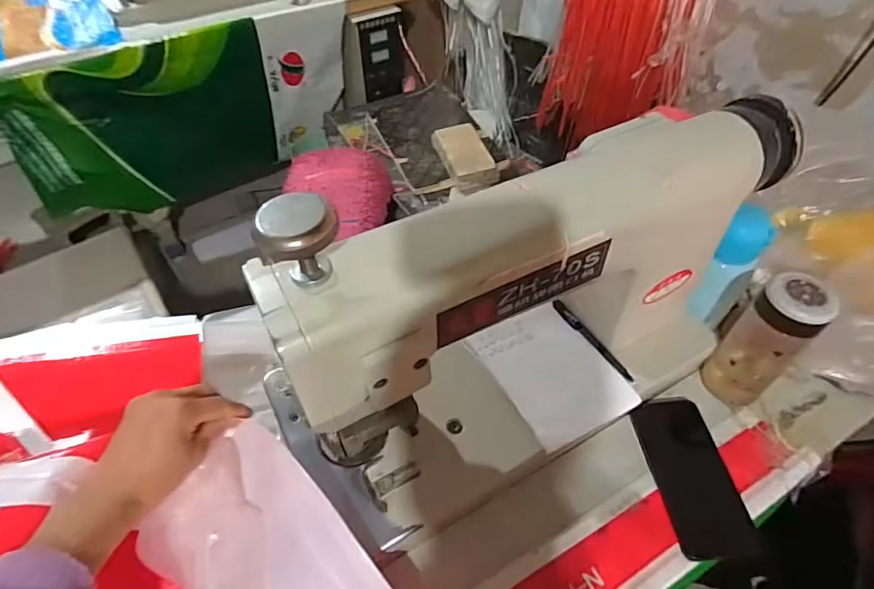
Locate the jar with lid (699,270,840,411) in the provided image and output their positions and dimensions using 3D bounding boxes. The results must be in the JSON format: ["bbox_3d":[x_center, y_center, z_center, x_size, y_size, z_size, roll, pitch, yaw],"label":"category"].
[{"bbox_3d":[0.365,0.053,0.552,0.061,0.169,0.068,-30,56,-22],"label":"jar with lid"}]

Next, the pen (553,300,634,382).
[{"bbox_3d":[0.184,0.053,0.595,0.013,0.006,0.131,-26,54,-19],"label":"pen"}]

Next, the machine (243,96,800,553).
[{"bbox_3d":[0.120,0.013,0.479,0.515,0.273,0.156,-28,55,-21],"label":"machine"}]

